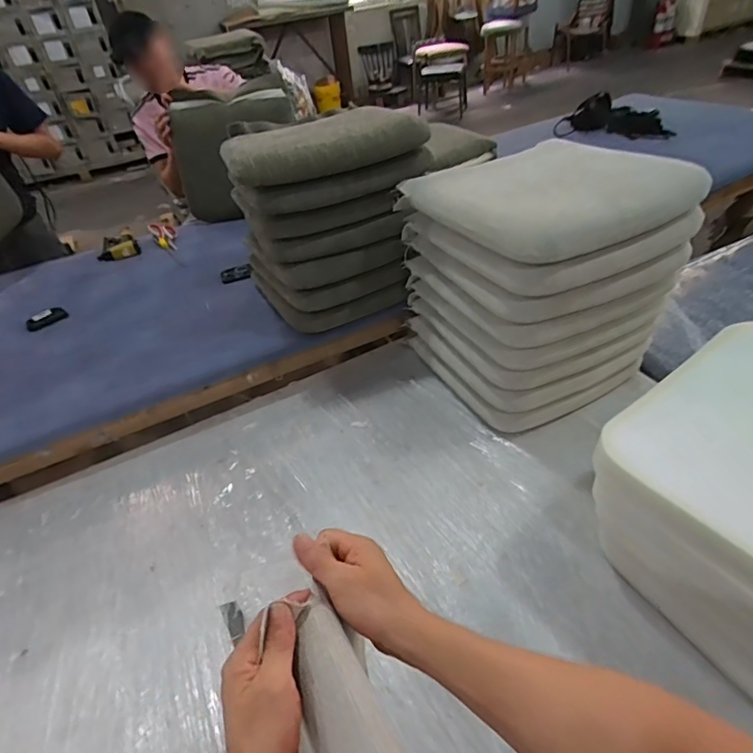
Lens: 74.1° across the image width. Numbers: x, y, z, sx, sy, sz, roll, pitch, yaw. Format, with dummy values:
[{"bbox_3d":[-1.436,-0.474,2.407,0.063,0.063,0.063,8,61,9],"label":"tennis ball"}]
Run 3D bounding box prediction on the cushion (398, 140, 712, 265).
[{"bbox_3d":[0.318,-0.371,0.984,0.380,0.083,0.434,-23,44,-18],"label":"cushion"}]

